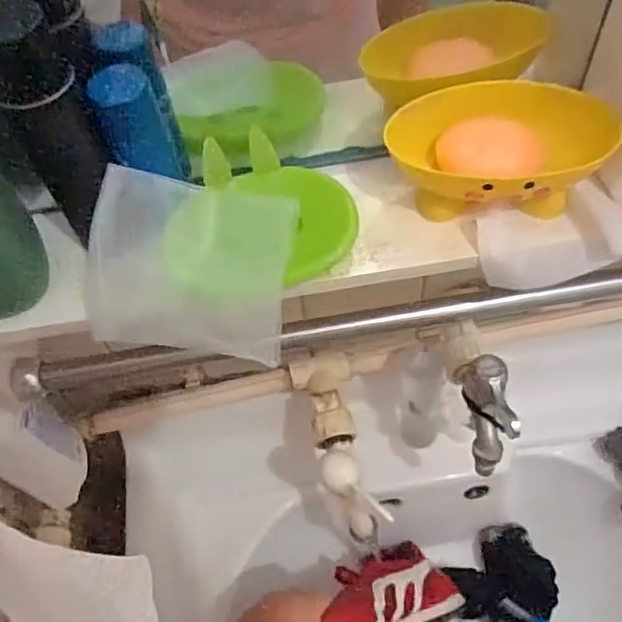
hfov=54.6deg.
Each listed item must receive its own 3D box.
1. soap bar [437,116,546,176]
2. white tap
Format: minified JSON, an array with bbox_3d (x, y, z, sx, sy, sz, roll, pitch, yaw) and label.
[{"bbox_3d":[0.105,-0.095,0.357,0.059,0.022,0.035,1,95,10],"label":"soap bar"},{"bbox_3d":[0.023,0.103,0.507,0.050,0.065,0.159,-13,56,-4],"label":"white tap"}]

